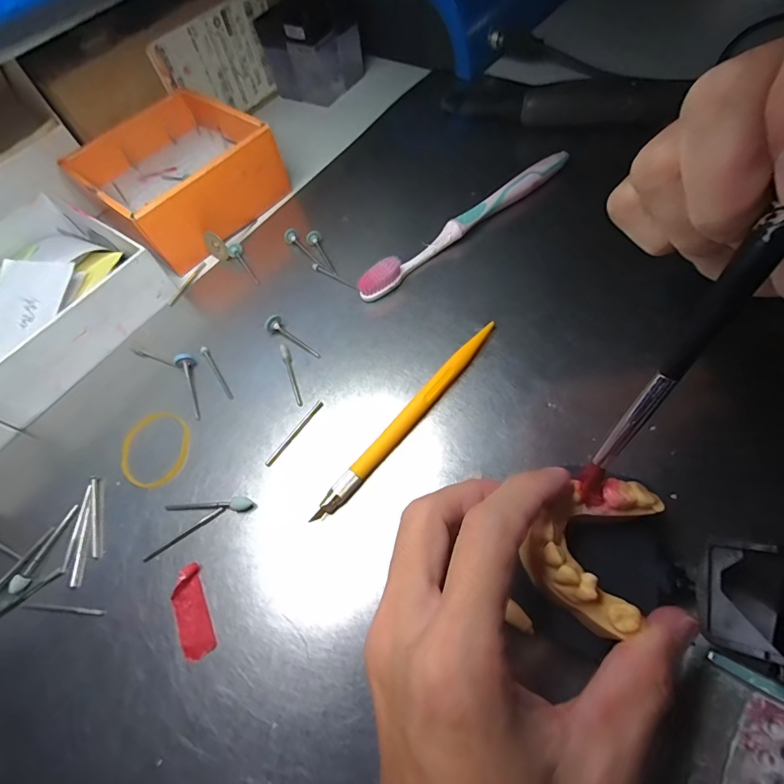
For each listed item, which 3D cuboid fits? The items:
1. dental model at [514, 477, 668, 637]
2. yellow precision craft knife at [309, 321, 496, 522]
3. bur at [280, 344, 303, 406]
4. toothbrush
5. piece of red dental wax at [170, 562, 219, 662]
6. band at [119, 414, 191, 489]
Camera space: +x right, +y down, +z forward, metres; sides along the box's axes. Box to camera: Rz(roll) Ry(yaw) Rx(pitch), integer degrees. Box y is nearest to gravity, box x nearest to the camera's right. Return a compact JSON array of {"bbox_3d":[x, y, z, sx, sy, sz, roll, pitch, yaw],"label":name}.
[{"bbox_3d":[0.071,0.050,0.138,0.039,0.012,0.052,36,69,16],"label":"dental model"},{"bbox_3d":[0.011,0.010,0.209,0.009,0.010,0.137,36,72,24],"label":"yellow precision craft knife"},{"bbox_3d":[-0.058,-0.011,0.234,0.005,0.004,0.042,-23,60,-4],"label":"bur"},{"bbox_3d":[0.051,-0.113,0.270,0.177,0.019,0.013,-37,62,-12],"label":"toothbrush"},{"bbox_3d":[-0.090,0.098,0.180,0.014,0.004,0.038,-27,61,-6],"label":"piece of red dental wax"},{"bbox_3d":[-0.132,0.032,0.223,0.038,0.004,0.043,-8,60,4],"label":"band"}]

